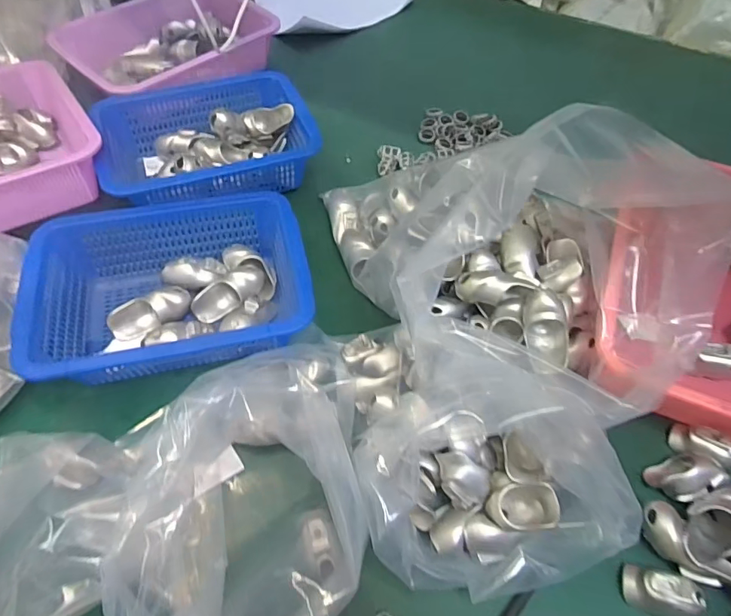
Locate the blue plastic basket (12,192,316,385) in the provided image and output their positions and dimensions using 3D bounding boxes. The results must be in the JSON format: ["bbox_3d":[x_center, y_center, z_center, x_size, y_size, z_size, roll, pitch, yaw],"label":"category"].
[{"bbox_3d":[-0.206,-0.026,0.517,0.261,0.074,0.198,-10,57,-9],"label":"blue plastic basket"}]

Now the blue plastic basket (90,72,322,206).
[{"bbox_3d":[-0.209,-0.217,0.641,0.259,0.069,0.189,-19,59,-15],"label":"blue plastic basket"}]

